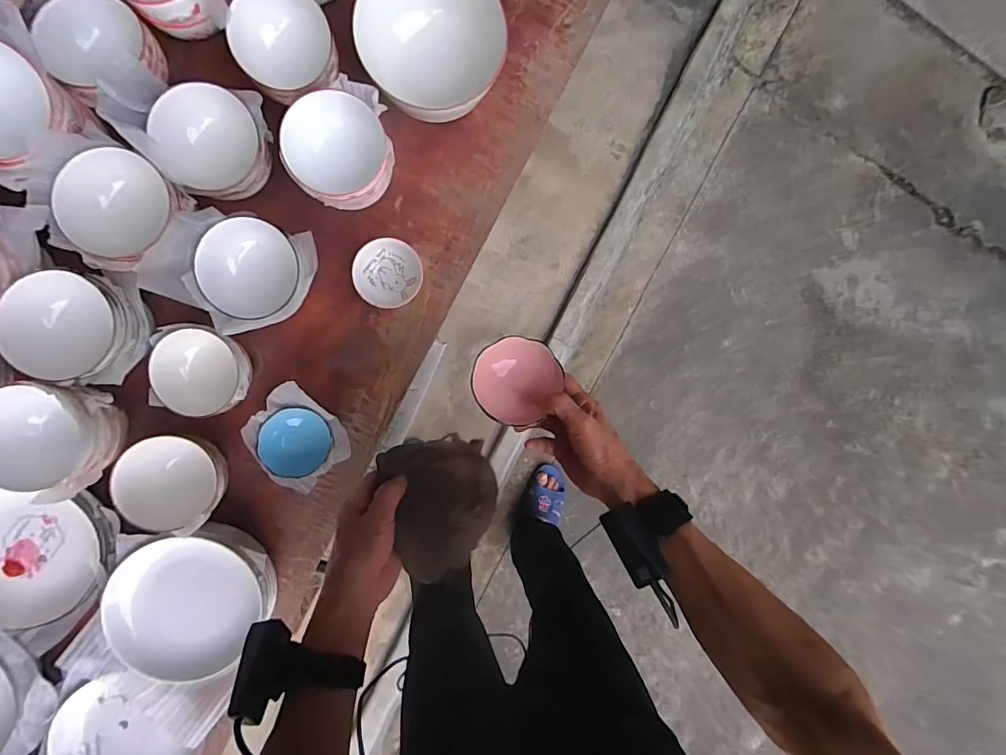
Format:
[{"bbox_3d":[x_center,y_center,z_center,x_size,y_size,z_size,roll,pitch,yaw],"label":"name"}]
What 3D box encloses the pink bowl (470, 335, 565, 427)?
[{"bbox_3d":[0.014,0.001,0.490,0.088,0.035,0.092,0,93,-8],"label":"pink bowl"}]

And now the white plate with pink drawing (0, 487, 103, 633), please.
[{"bbox_3d":[-0.652,0.249,0.624,0.195,0.046,0.182,12,91,-8],"label":"white plate with pink drawing"}]

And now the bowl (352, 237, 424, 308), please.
[{"bbox_3d":[-0.169,-0.154,0.676,0.095,0.034,0.097,0,93,-8],"label":"bowl"}]

